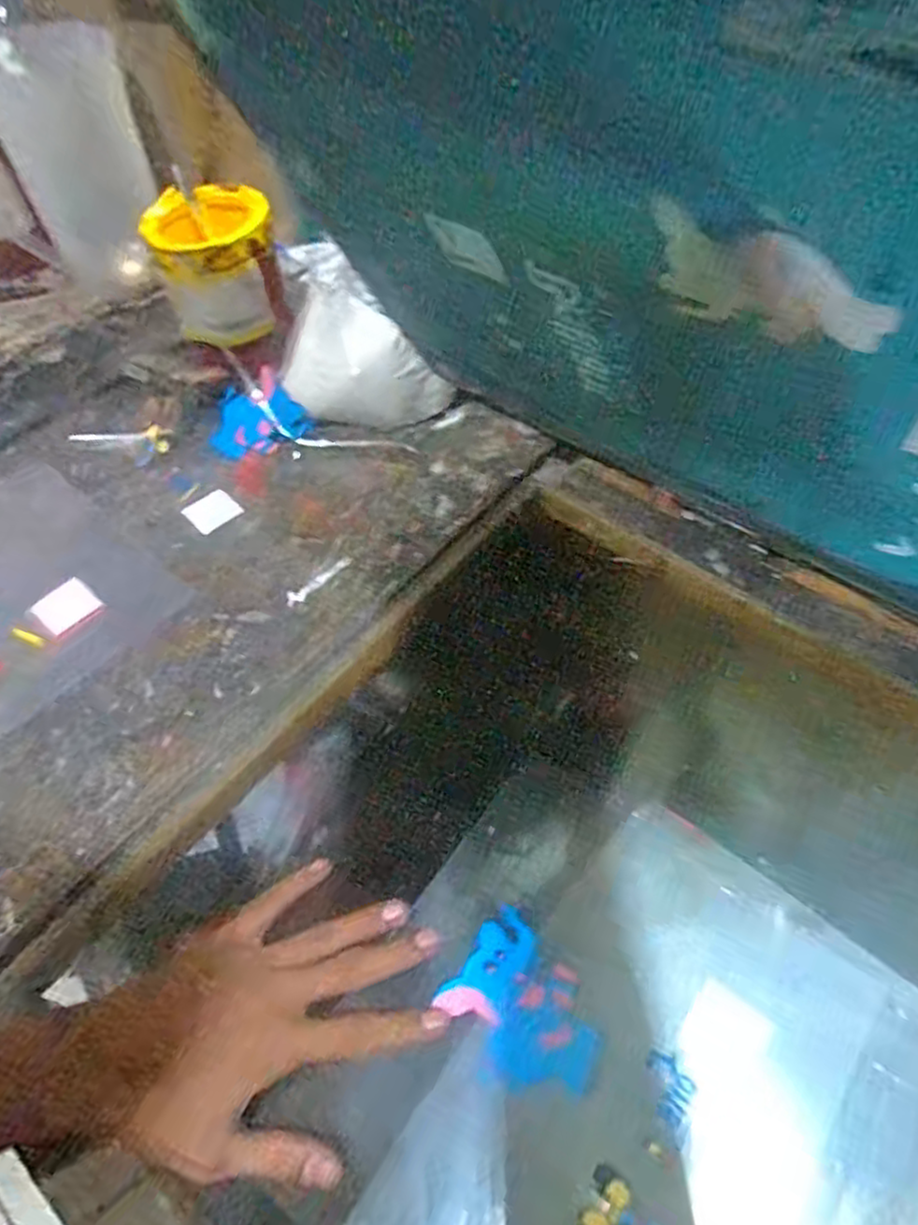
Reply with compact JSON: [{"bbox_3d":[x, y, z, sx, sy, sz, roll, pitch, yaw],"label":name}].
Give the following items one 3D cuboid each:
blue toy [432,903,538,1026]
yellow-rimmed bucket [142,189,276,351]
[{"bbox_3d":[0.019,0.201,0.409,0.034,0.004,0.064,30,62,20],"label":"blue toy"},{"bbox_3d":[-0.225,-0.321,0.687,0.108,0.112,0.114,-11,54,-6],"label":"yellow-rimmed bucket"}]

